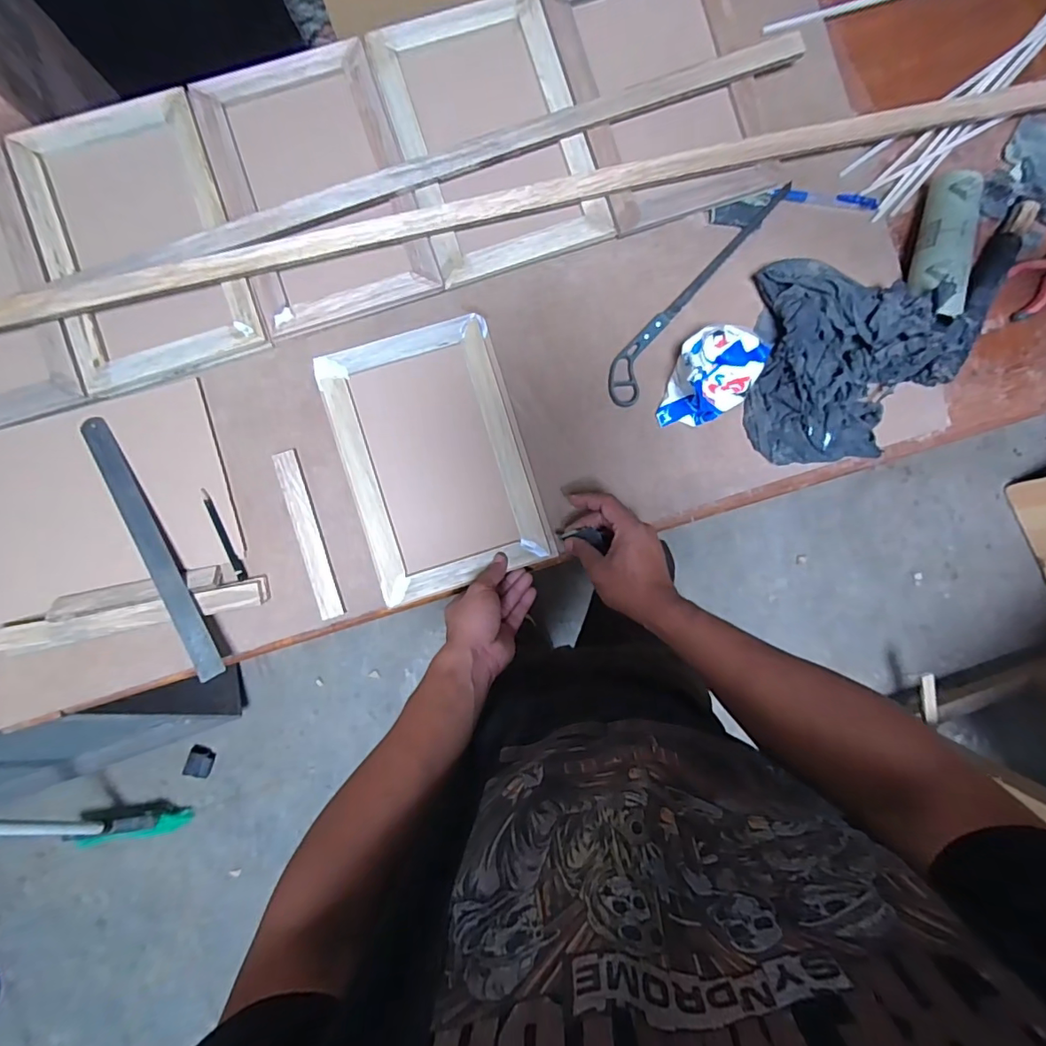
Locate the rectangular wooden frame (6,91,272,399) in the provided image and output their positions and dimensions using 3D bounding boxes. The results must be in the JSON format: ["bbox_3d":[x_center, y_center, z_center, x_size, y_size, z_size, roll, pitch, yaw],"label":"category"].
[{"bbox_3d":[-0.434,-0.316,0.585,0.206,0.037,0.302,-19,92,-2],"label":"rectangular wooden frame"}]

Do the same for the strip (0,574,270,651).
[{"bbox_3d":[-0.436,0.104,0.572,0.293,0.025,0.031,-11,91,-2],"label":"strip"}]

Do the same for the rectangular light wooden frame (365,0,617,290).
[{"bbox_3d":[-0.036,-0.445,0.590,0.205,0.018,0.301,-18,92,-2],"label":"rectangular light wooden frame"}]

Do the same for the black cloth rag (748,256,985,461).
[{"bbox_3d":[0.386,-0.179,0.590,0.235,0.062,0.221,3,91,-2],"label":"black cloth rag"}]

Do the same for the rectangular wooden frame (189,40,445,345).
[{"bbox_3d":[-0.236,-0.380,0.585,0.202,0.022,0.294,-19,92,-2],"label":"rectangular wooden frame"}]

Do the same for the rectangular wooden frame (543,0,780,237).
[{"bbox_3d":[0.162,-0.513,0.597,0.206,0.019,0.304,-18,92,-2],"label":"rectangular wooden frame"}]

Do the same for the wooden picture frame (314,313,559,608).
[{"bbox_3d":[-0.101,-0.075,0.595,0.205,0.017,0.296,-18,92,-2],"label":"wooden picture frame"}]

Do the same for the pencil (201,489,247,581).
[{"bbox_3d":[-0.342,0.013,0.585,0.009,0.005,0.112,-22,92,-2],"label":"pencil"}]

